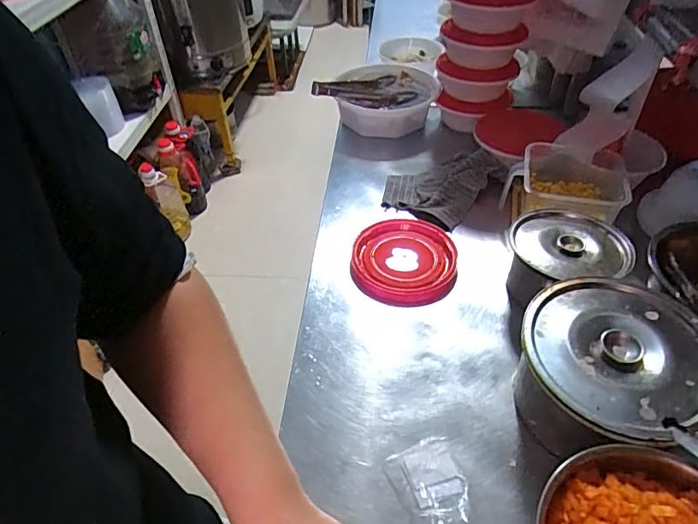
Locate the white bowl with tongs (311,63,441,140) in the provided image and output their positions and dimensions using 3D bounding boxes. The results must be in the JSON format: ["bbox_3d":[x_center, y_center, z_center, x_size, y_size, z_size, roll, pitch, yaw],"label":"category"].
[{"bbox_3d":[0.082,-0.369,1.067,0.245,0.090,0.234,-2,46,2],"label":"white bowl with tongs"}]

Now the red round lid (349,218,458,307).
[{"bbox_3d":[0.082,-0.004,0.722,0.154,0.023,0.168,-2,46,2],"label":"red round lid"}]

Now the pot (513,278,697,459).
[{"bbox_3d":[0.288,0.127,0.534,0.192,0.110,0.183,-2,46,2],"label":"pot"}]

